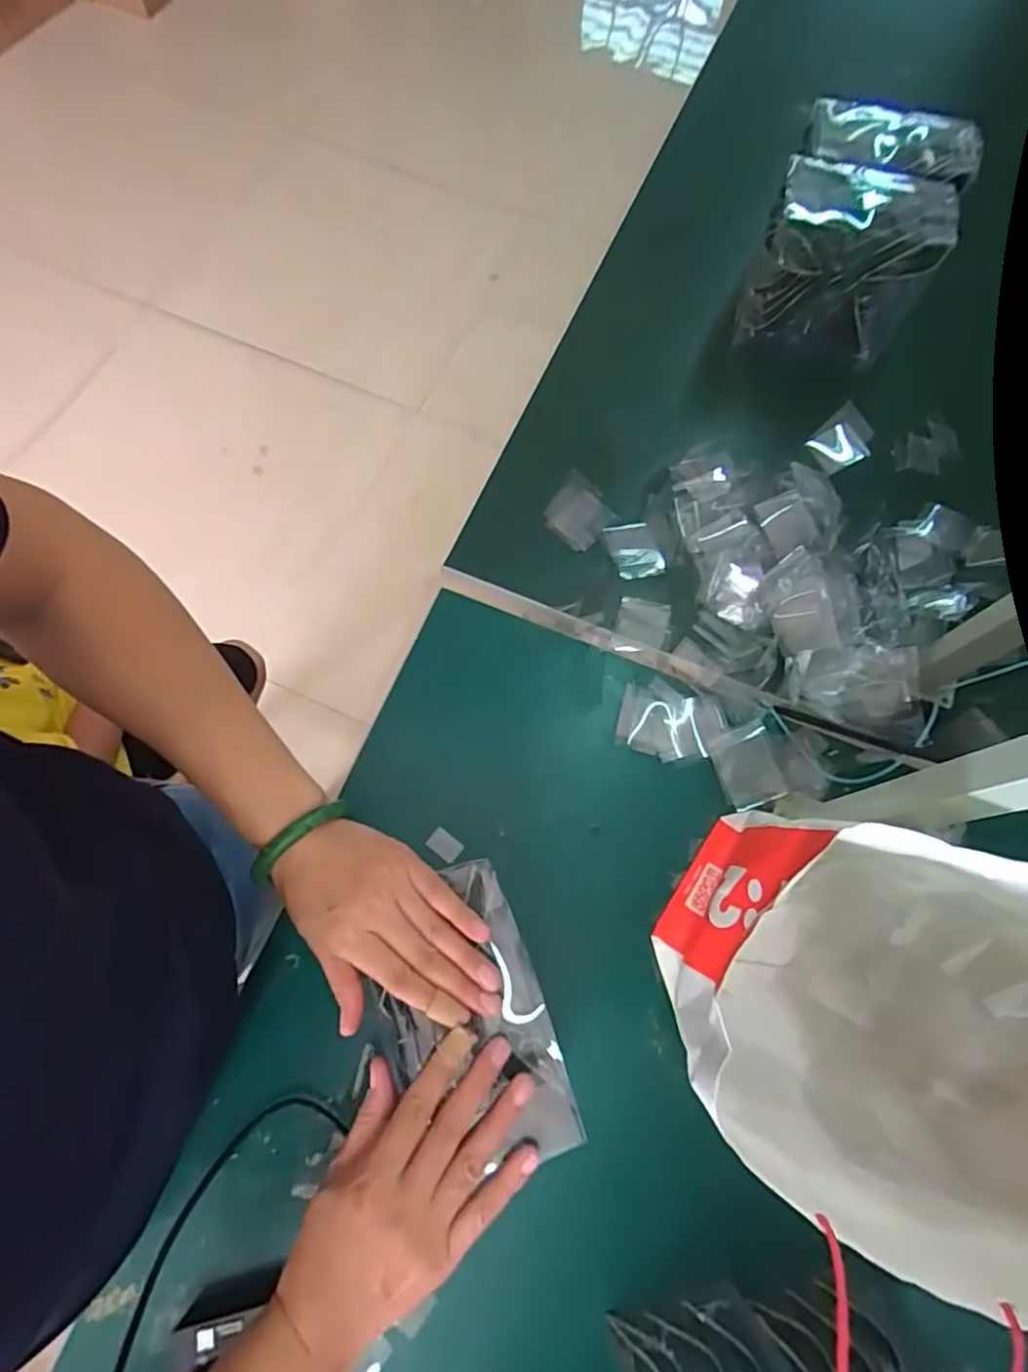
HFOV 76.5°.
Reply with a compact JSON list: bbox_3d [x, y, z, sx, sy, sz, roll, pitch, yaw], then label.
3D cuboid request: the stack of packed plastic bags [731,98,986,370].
[{"bbox_3d":[0.405,-0.546,0.794,0.190,0.155,0.228,20,71,5],"label":"stack of packed plastic bags"}]

